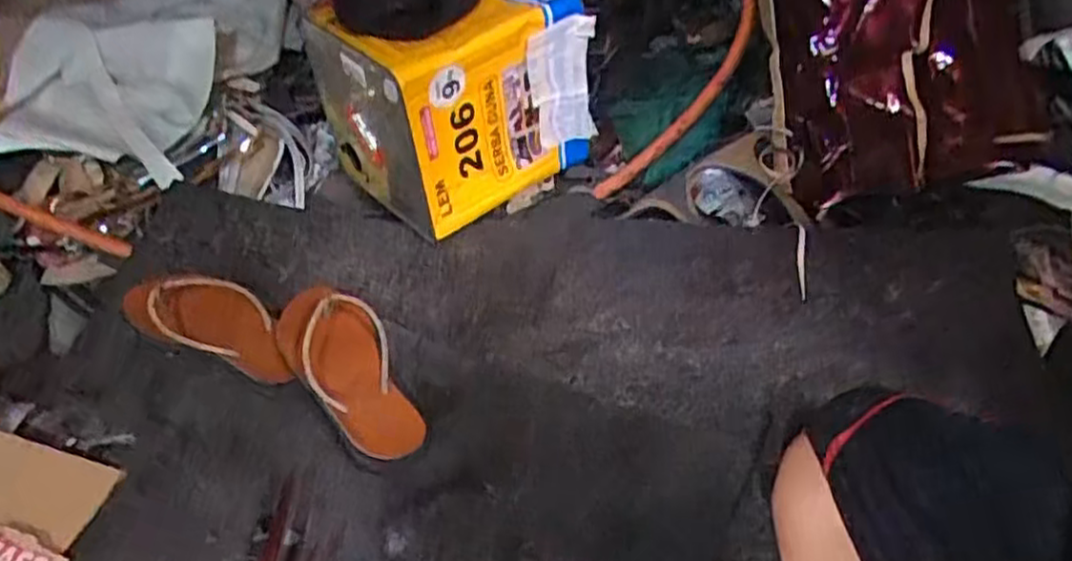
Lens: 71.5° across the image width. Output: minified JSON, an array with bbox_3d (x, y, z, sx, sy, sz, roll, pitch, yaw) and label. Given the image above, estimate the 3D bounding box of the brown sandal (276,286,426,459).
[{"bbox_3d":[-0.183,0.086,0.739,0.095,0.040,0.220,-27,60,-24],"label":"brown sandal"}]

